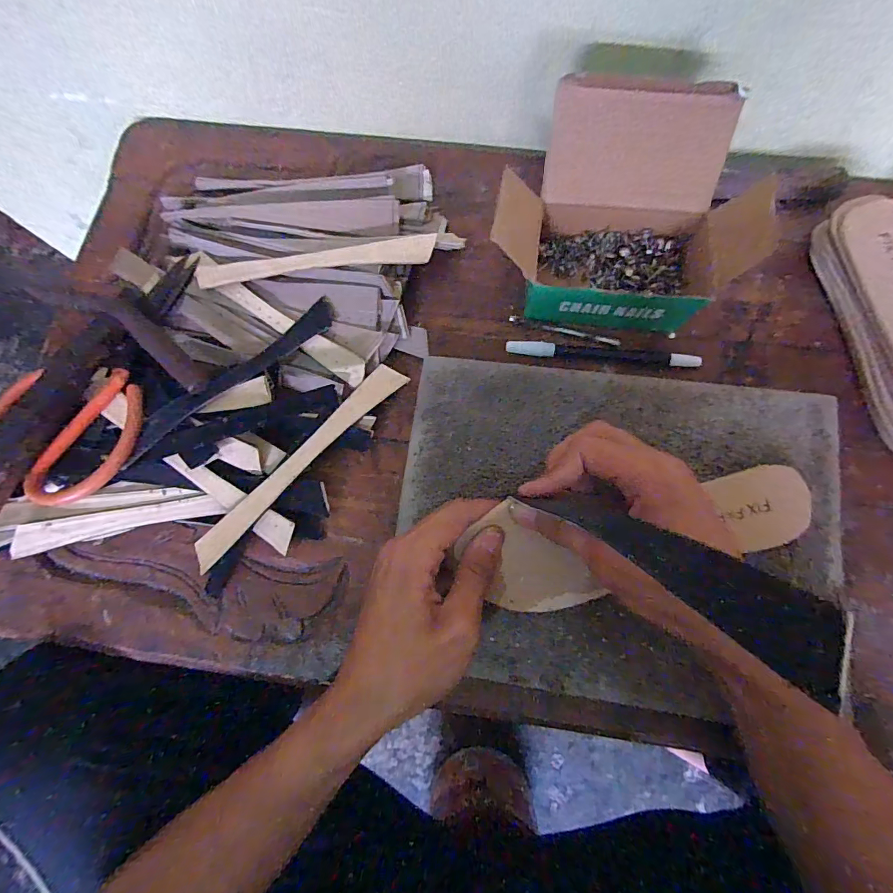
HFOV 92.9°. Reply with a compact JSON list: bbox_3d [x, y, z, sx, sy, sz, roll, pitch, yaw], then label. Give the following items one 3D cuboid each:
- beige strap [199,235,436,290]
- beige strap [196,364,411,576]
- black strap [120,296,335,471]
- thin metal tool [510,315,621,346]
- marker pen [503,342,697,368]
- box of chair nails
[{"bbox_3d":[-0.102,-0.145,0.327,0.186,0.013,0.027,-4,83,1],"label":"beige strap"},{"bbox_3d":[-0.101,0.007,0.301,0.022,0.004,0.186,46,75,-8],"label":"beige strap"},{"bbox_3d":[-0.153,-0.051,0.307,0.173,0.027,0.020,-42,83,-4],"label":"black strap"},{"bbox_3d":[0.092,-0.091,0.334,0.086,0.005,0.006,16,83,4],"label":"thin metal tool"},{"bbox_3d":[0.120,-0.072,0.328,0.144,0.011,0.013,5,83,2],"label":"marker pen"},{"bbox_3d":[0.134,-0.158,0.303,0.195,0.090,0.133,8,79,3],"label":"box of chair nails"}]

